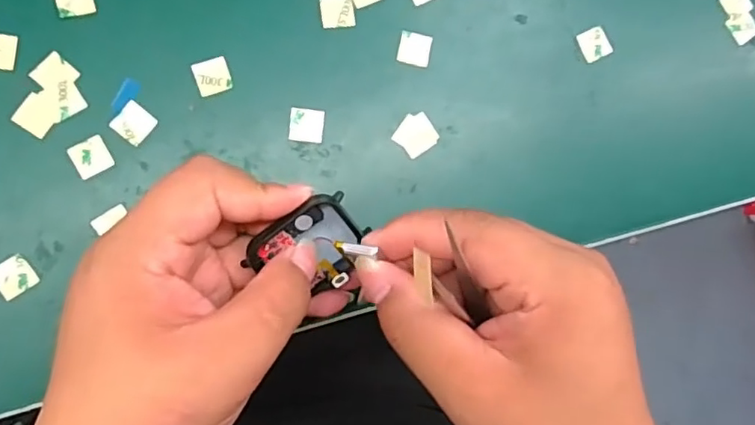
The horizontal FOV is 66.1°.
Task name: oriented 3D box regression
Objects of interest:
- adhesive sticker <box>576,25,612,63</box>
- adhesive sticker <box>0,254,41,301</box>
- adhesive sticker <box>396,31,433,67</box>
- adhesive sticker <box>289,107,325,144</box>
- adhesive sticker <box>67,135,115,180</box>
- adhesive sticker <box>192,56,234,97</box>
[{"bbox_3d":[0.112,-0.087,0.298,0.016,0.004,0.016,-27,93,-3],"label":"adhesive sticker"},{"bbox_3d":[-0.159,0.028,0.253,0.015,0.004,0.015,-37,102,-18],"label":"adhesive sticker"},{"bbox_3d":[0.018,-0.080,0.285,0.016,0.004,0.016,10,87,-10],"label":"adhesive sticker"},{"bbox_3d":[-0.033,-0.041,0.275,0.016,0.004,0.016,6,86,-10],"label":"adhesive sticker"},{"bbox_3d":[-0.128,-0.025,0.260,0.016,0.004,0.016,-31,93,-13],"label":"adhesive sticker"},{"bbox_3d":[-0.076,-0.063,0.269,0.016,0.004,0.016,-20,92,-12],"label":"adhesive sticker"}]

